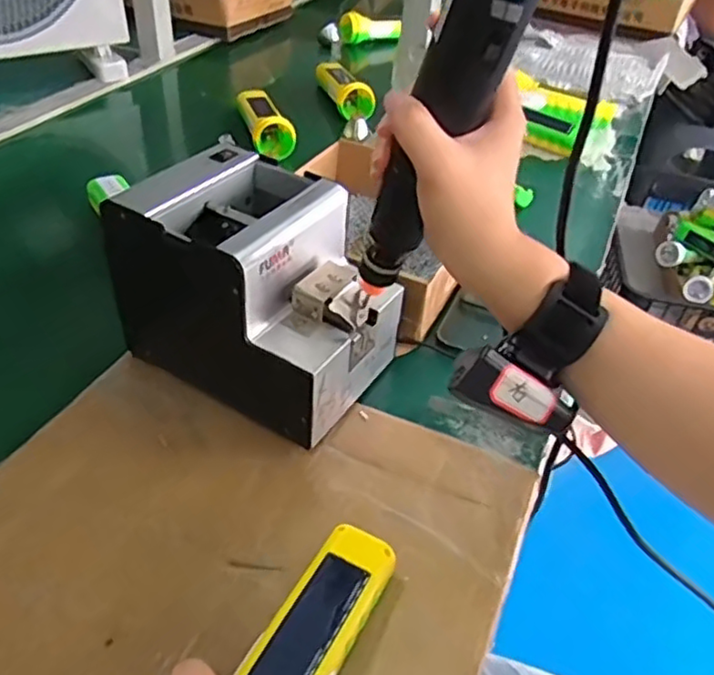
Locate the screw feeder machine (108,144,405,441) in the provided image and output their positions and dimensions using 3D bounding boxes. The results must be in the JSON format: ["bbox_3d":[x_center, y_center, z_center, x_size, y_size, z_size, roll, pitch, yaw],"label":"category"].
[{"bbox_3d":[-0.073,-0.039,0.506,0.182,0.140,0.130,22,43,19],"label":"screw feeder machine"}]

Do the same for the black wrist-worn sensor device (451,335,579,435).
[{"bbox_3d":[0.089,0.031,0.386,0.072,0.031,0.023,26,4,-7],"label":"black wrist-worn sensor device"}]

